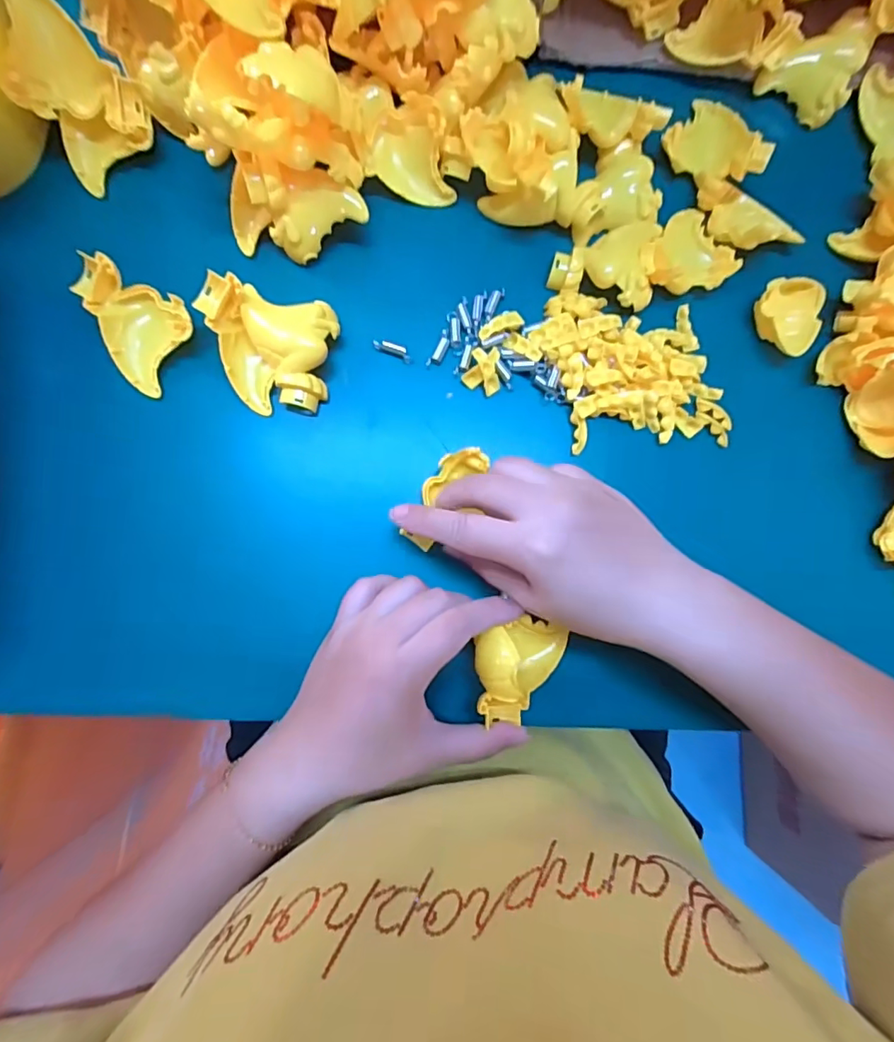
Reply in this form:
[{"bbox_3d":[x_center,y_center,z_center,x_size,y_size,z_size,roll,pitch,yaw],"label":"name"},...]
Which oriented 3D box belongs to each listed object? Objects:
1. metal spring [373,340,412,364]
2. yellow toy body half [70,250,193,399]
[{"bbox_3d":[-0.034,-0.110,0.332,0.025,0.005,0.008,22,85,-15],"label":"metal spring"},{"bbox_3d":[-0.191,-0.120,0.308,0.067,0.026,0.055,37,85,-1],"label":"yellow toy body half"}]

